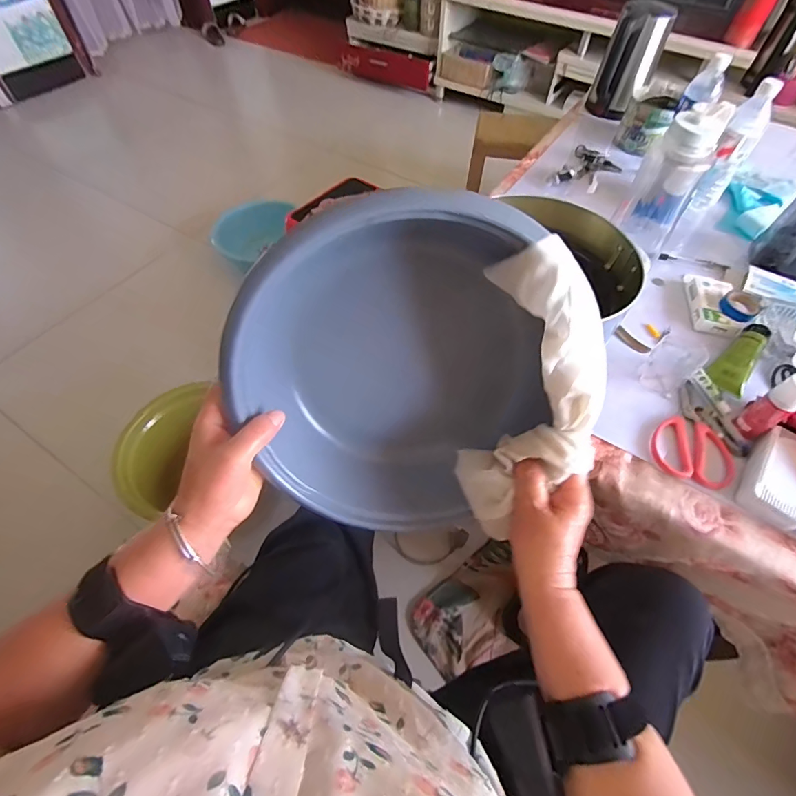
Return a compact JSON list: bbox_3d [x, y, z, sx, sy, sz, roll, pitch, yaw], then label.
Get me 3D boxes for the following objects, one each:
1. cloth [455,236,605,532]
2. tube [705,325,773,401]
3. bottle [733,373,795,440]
[{"bbox_3d":[0.111,0.006,0.338,0.099,0.241,0.047,9,30,5],"label":"cloth"},{"bbox_3d":[0.529,-0.066,0.646,0.050,0.030,0.144,36,63,20],"label":"tube"},{"bbox_3d":[0.480,0.013,0.538,0.033,0.105,0.033,-32,63,-20],"label":"bottle"}]

